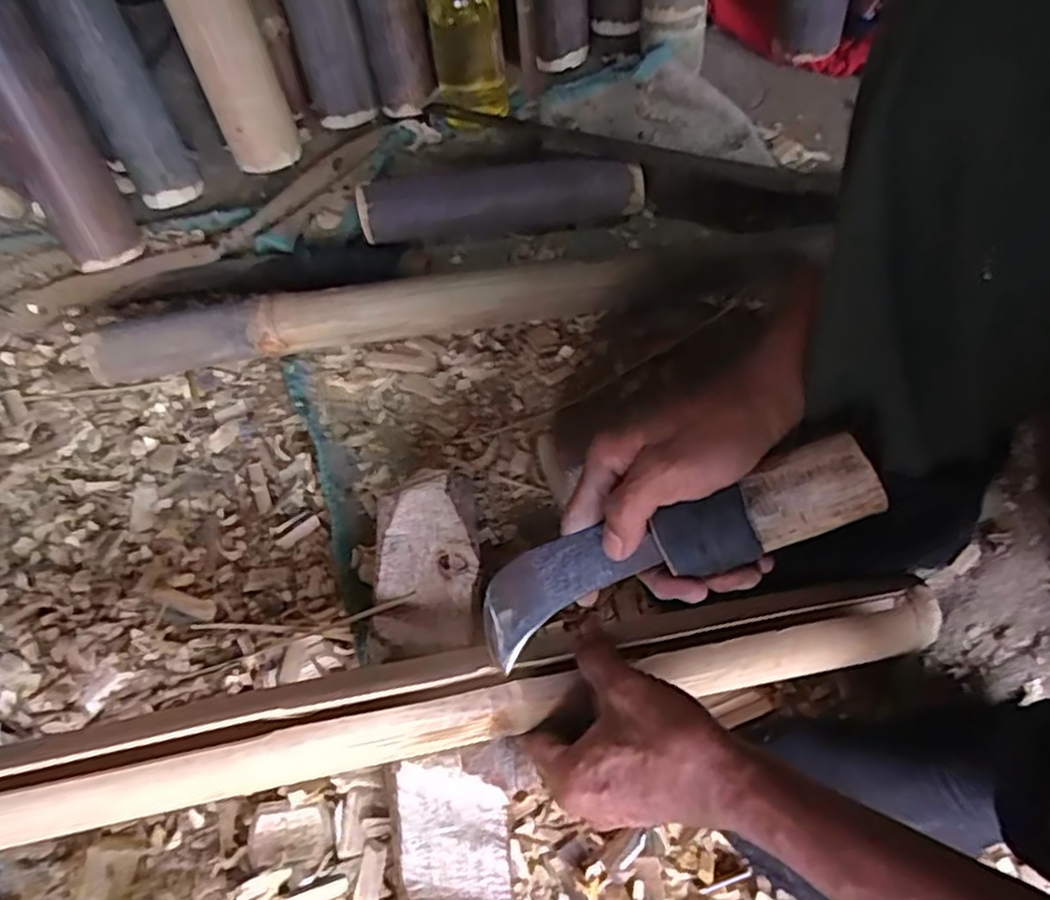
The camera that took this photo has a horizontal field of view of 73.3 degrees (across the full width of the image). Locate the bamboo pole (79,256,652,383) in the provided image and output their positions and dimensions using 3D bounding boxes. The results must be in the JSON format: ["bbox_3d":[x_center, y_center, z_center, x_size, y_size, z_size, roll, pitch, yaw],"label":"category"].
[{"bbox_3d":[-0.134,-0.118,0.626,0.488,0.054,0.047,-10,66,-3],"label":"bamboo pole"}]

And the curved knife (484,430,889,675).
[{"bbox_3d":[0.073,0.057,0.392,0.233,0.031,0.047,-26,64,23],"label":"curved knife"}]

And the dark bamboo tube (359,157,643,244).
[{"bbox_3d":[-0.023,-0.242,0.669,0.264,0.042,0.053,-6,65,-2],"label":"dark bamboo tube"}]

